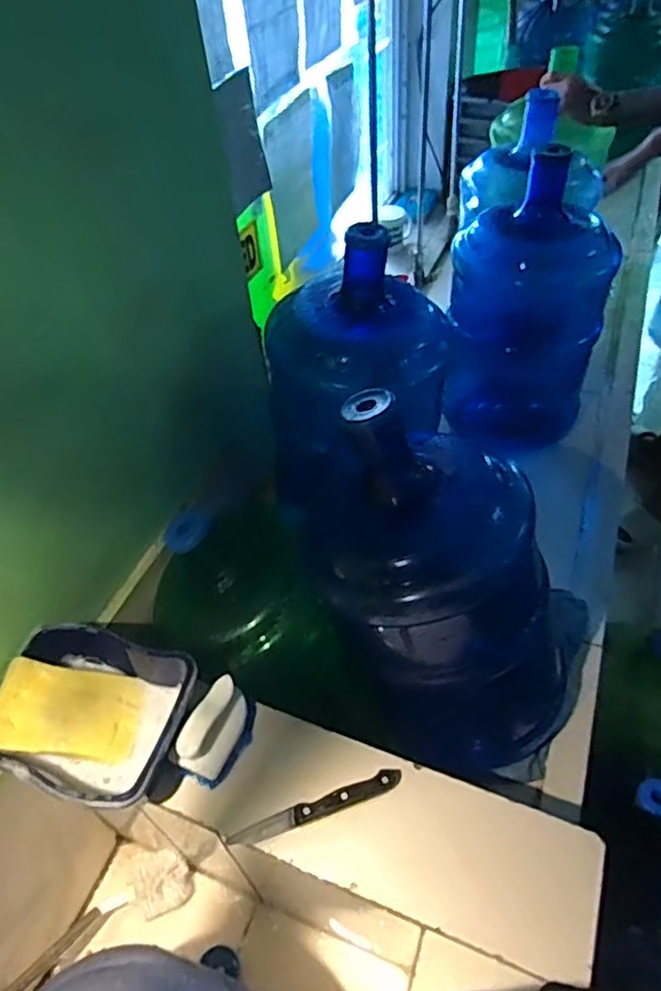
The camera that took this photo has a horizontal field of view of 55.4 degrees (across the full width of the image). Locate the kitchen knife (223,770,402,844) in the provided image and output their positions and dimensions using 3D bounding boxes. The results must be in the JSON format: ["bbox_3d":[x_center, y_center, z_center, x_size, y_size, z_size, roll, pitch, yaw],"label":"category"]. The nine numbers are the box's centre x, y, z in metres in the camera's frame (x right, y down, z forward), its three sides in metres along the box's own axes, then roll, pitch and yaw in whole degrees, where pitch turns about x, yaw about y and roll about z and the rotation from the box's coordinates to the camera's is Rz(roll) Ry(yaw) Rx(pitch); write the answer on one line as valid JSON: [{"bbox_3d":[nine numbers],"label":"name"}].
[{"bbox_3d":[-0.013,0.317,0.635,0.180,0.016,0.020,-17,48,-11],"label":"kitchen knife"}]

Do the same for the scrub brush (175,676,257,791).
[{"bbox_3d":[-0.119,0.248,0.666,0.048,0.057,0.095,18,51,20],"label":"scrub brush"}]

